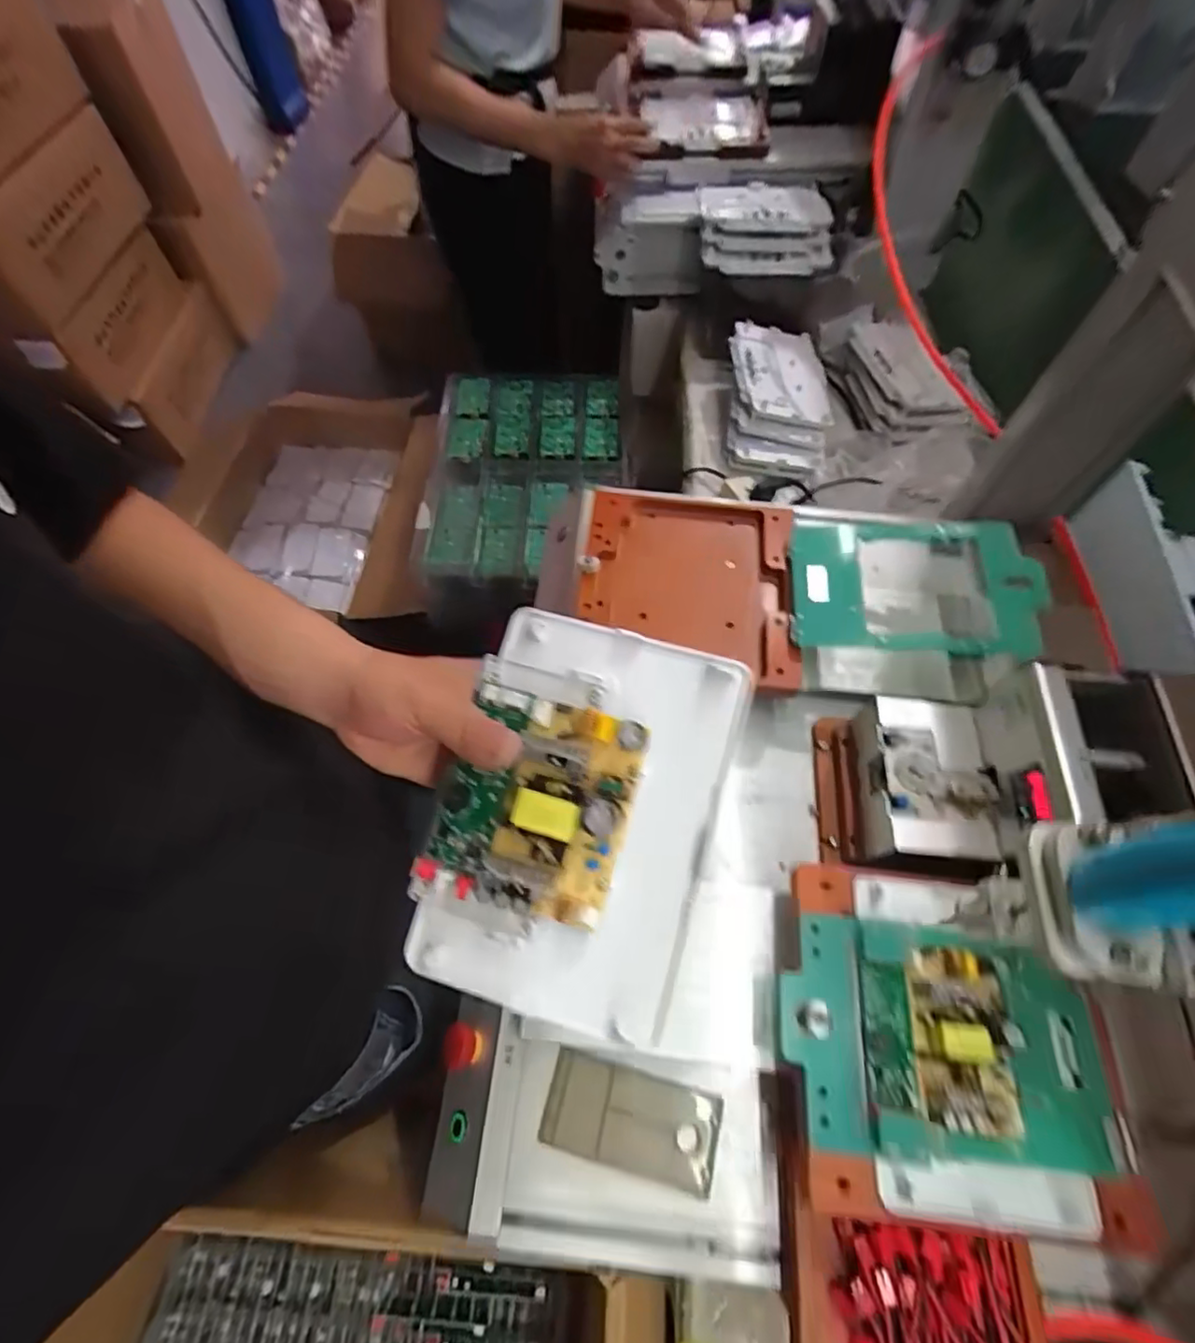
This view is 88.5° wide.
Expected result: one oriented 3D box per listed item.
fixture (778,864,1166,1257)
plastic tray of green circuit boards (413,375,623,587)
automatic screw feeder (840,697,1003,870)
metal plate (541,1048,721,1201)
[{"bbox_3d":[0.228,0.234,0.391,0.205,0.035,0.195,5,63,3],"label":"fixture"},{"bbox_3d":[-0.128,-0.368,1.117,0.346,0.057,0.485,0,63,1],"label":"plastic tray of green circuit boards"},{"bbox_3d":[0.253,0.090,0.479,0.082,0.069,0.129,8,63,5],"label":"automatic screw feeder"},{"bbox_3d":[0.023,0.312,0.426,0.119,0.008,0.057,13,65,8],"label":"metal plate"}]

